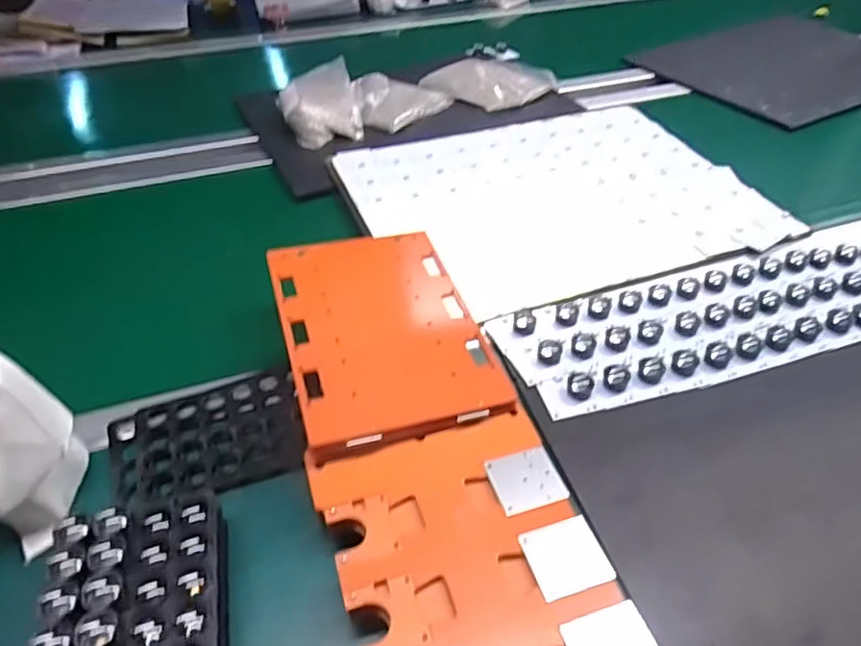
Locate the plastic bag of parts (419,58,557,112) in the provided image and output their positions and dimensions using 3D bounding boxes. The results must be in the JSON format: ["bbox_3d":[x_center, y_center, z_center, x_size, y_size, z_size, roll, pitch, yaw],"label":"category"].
[{"bbox_3d":[0.091,-0.397,0.991,0.173,0.024,0.164,33,53,31],"label":"plastic bag of parts"}]

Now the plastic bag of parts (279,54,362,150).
[{"bbox_3d":[-0.167,-0.330,0.915,0.115,0.059,0.160,-14,44,-13],"label":"plastic bag of parts"}]

